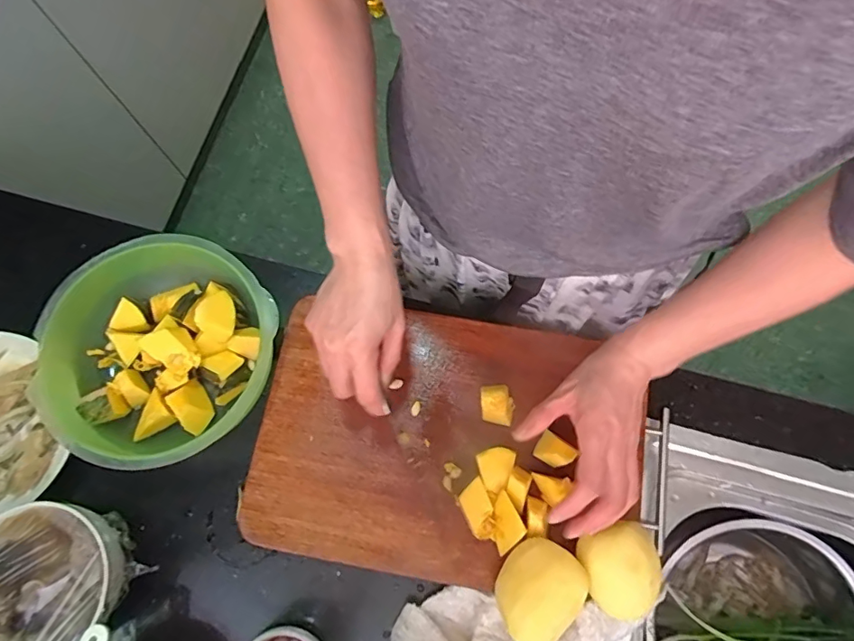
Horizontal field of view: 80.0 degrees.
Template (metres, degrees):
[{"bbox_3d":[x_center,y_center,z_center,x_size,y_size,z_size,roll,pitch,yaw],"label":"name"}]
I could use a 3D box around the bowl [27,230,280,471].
[{"bbox_3d":[-0.274,0.035,0.539,0.220,0.078,0.224,0,74,1],"label":"bowl"}]

